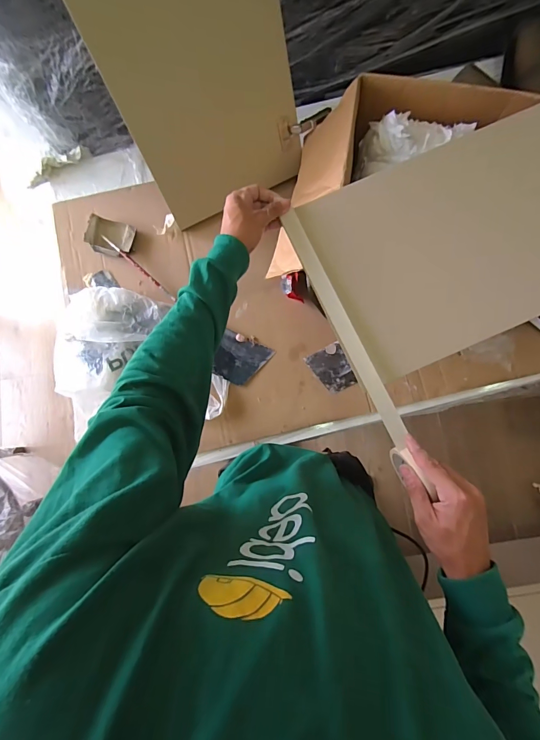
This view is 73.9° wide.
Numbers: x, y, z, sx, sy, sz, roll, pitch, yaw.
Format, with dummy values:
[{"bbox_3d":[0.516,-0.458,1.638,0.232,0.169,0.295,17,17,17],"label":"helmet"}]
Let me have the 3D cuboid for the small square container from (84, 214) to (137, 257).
[{"bbox_3d":[-0.351,-0.294,0.792,0.107,0.040,0.078,11,82,2],"label":"small square container"}]

